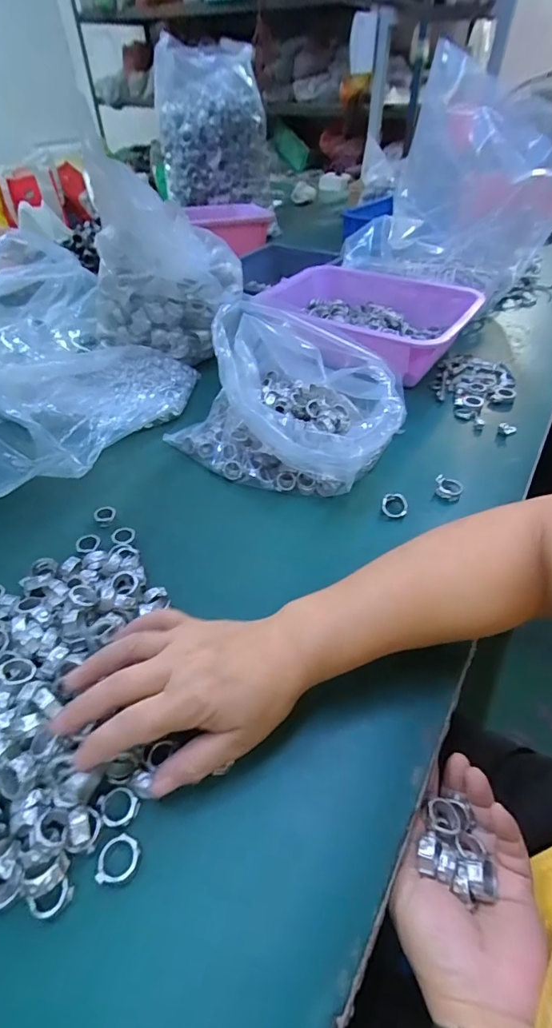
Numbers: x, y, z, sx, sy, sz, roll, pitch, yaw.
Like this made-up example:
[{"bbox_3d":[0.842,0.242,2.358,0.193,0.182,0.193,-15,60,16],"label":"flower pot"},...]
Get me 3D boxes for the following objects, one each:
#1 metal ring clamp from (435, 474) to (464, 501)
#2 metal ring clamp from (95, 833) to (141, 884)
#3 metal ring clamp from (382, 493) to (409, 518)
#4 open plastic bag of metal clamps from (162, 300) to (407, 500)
[{"bbox_3d":[0.183,-0.029,0.480,0.029,0.013,0.028,24,50,22],"label":"metal ring clamp"},{"bbox_3d":[-0.089,0.194,0.256,0.022,0.004,0.023,2,45,3],"label":"metal ring clamp"},{"bbox_3d":[0.121,-0.009,0.461,0.025,0.014,0.023,12,46,12],"label":"metal ring clamp"},{"bbox_3d":[0.013,-0.127,0.499,0.247,0.125,0.166,27,51,25],"label":"open plastic bag of metal clamps"}]

